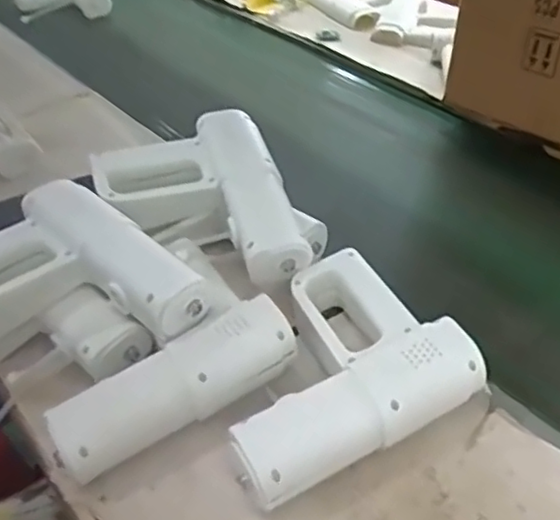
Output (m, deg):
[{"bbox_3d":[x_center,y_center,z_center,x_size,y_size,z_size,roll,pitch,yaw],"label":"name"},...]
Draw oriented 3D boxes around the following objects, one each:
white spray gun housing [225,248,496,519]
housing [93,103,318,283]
[{"bbox_3d":[0.034,0.092,0.570,0.210,0.064,0.184,-22,42,-22],"label":"white spray gun housing"},{"bbox_3d":[-0.074,-0.055,0.677,0.184,0.090,0.214,-19,41,-18],"label":"housing"}]

